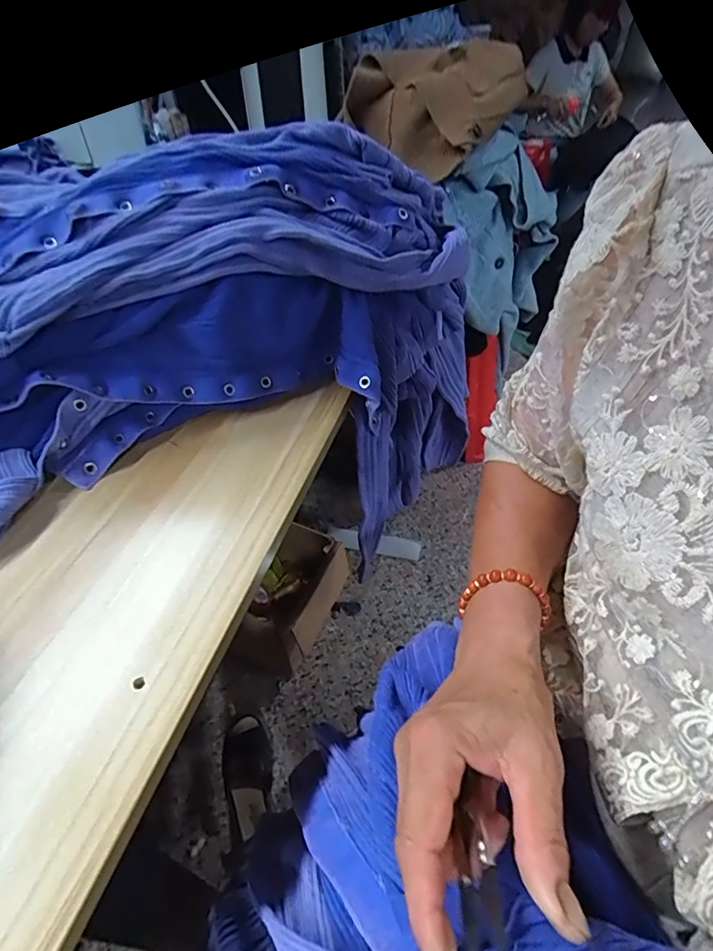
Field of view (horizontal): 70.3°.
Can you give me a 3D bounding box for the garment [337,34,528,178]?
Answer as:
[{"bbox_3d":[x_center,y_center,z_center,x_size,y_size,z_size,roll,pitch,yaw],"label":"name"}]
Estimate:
[{"bbox_3d":[0.145,-0.693,0.968,0.337,0.176,0.207,-2,44,0],"label":"garment"}]

